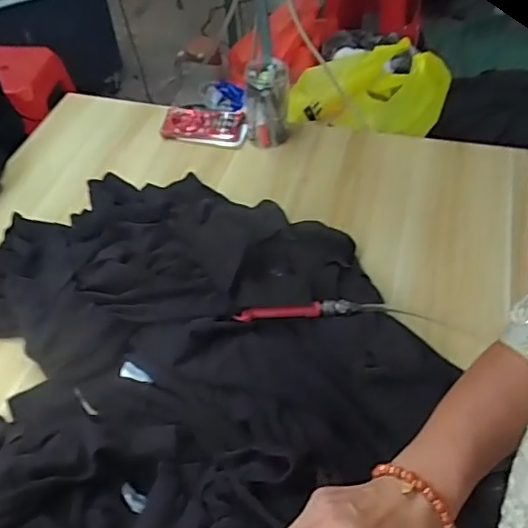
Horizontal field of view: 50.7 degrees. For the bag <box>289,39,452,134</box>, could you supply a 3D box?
[{"bbox_3d":[0.213,-0.370,1.165,0.210,0.166,0.361,-40,40,-27],"label":"bag"}]

